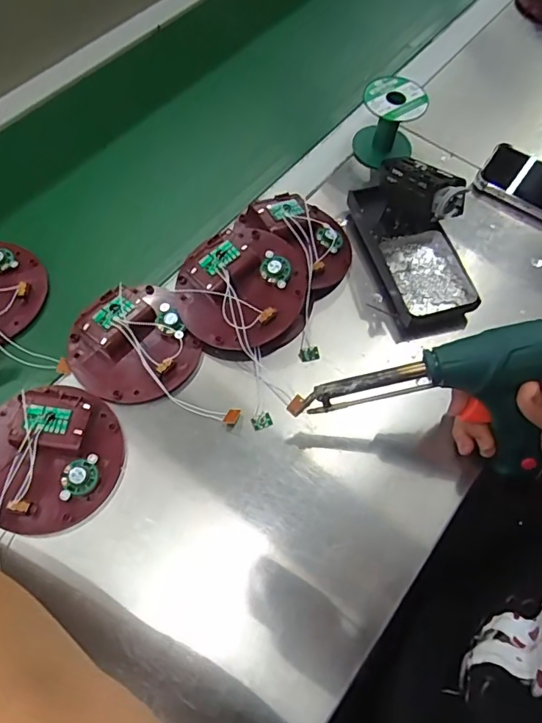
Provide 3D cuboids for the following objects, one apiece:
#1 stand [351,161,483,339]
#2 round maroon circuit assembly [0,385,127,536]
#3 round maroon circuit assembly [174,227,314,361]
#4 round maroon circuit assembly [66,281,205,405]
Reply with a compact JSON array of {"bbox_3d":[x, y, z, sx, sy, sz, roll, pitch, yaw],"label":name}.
[{"bbox_3d":[0.139,-0.130,0.473,0.086,0.109,0.170,-18,66,-12],"label":"stand"},{"bbox_3d":[-0.185,0.075,0.408,0.119,0.022,0.117,1,63,-3],"label":"round maroon circuit assembly"},{"bbox_3d":[-0.023,-0.068,0.471,0.123,0.039,0.114,1,63,-3],"label":"round maroon circuit assembly"},{"bbox_3d":[-0.129,-0.018,0.456,0.108,0.018,0.113,1,63,-3],"label":"round maroon circuit assembly"}]

